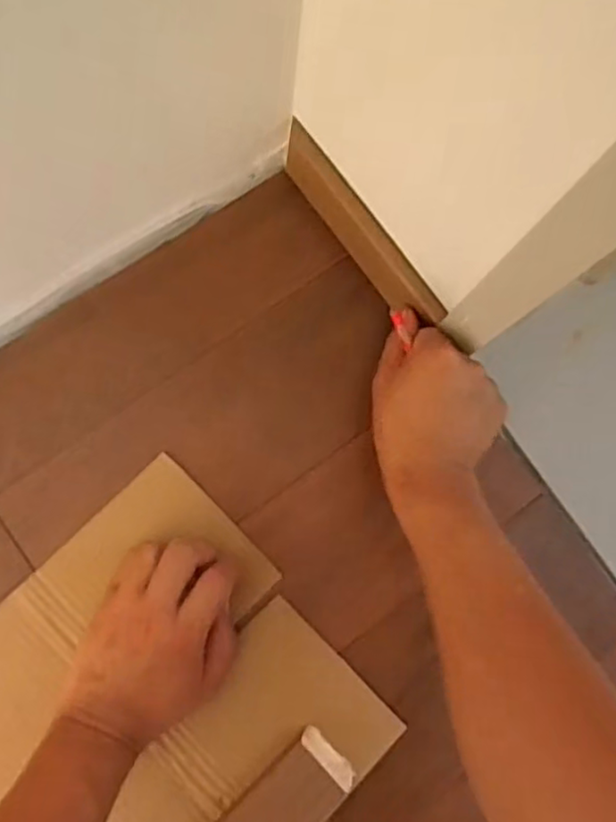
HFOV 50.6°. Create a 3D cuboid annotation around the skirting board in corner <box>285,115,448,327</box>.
[{"bbox_3d":[0.041,-0.136,0.502,0.018,0.051,0.179,-37,84,-9],"label":"skirting board in corner"}]

